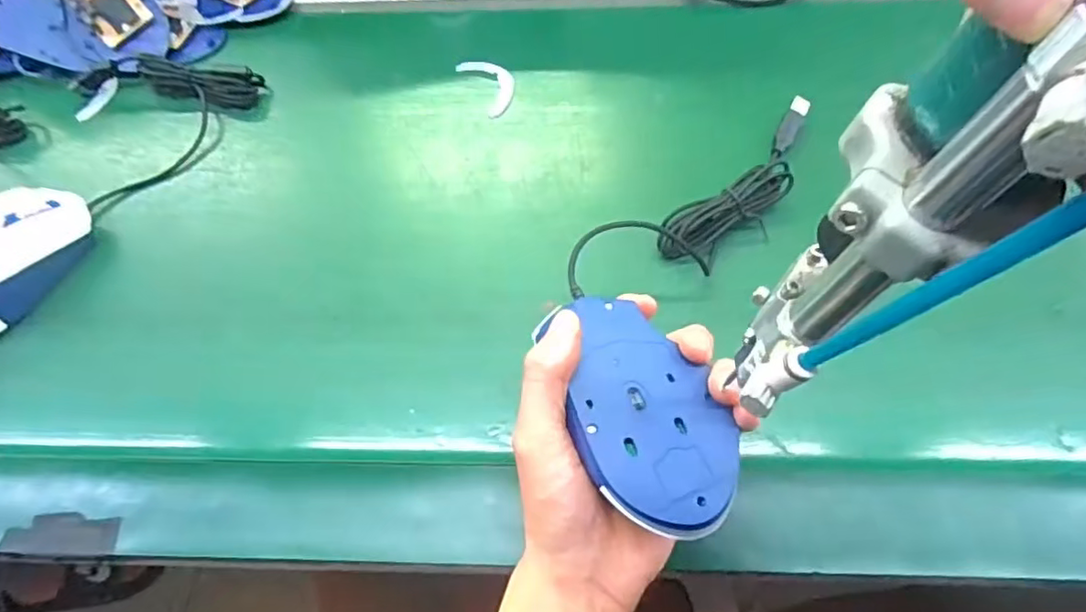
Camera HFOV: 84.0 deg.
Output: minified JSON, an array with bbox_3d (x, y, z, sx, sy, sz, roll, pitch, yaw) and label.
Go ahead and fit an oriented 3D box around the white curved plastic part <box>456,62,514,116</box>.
[{"bbox_3d":[-0.041,-0.179,0.487,0.033,0.004,0.068,-26,62,-12],"label":"white curved plastic part"}]

